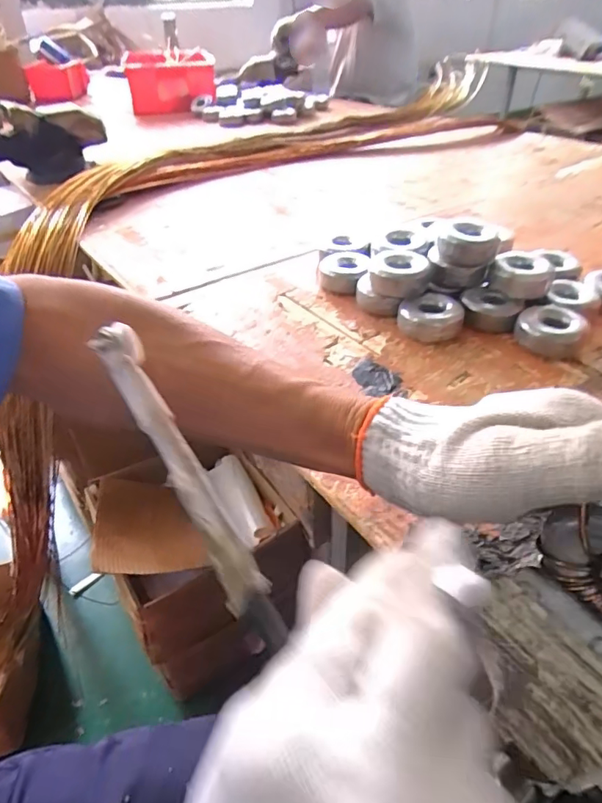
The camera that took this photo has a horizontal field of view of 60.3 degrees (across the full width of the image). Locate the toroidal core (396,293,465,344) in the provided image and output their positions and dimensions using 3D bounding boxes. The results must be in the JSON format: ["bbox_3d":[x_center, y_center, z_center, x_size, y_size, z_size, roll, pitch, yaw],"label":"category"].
[{"bbox_3d":[0.152,-0.100,0.611,0.072,0.035,0.068,9,40,13],"label":"toroidal core"}]

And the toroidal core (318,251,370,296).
[{"bbox_3d":[0.059,-0.174,0.712,0.069,0.039,0.077,3,39,5],"label":"toroidal core"}]

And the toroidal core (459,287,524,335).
[{"bbox_3d":[0.225,-0.110,0.616,0.067,0.029,0.061,12,41,17],"label":"toroidal core"}]

